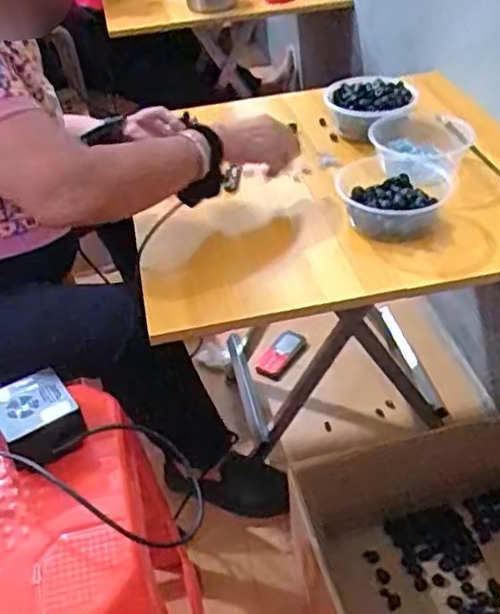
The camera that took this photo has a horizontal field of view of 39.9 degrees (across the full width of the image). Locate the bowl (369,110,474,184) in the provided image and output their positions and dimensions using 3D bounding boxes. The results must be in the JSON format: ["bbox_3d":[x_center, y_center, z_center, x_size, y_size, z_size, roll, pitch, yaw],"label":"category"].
[{"bbox_3d":[0.251,-0.237,1.024,0.147,0.067,0.176,-2,39,3],"label":"bowl"}]

